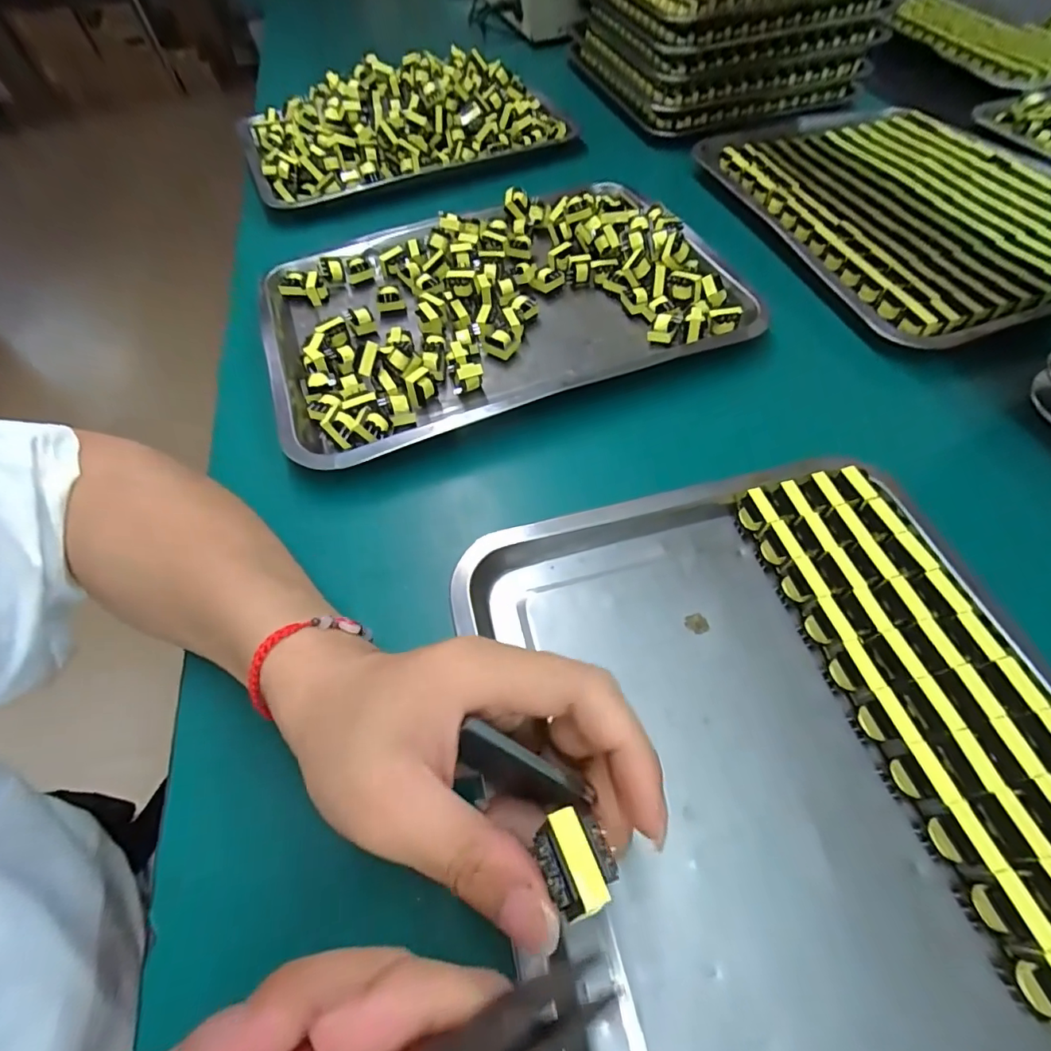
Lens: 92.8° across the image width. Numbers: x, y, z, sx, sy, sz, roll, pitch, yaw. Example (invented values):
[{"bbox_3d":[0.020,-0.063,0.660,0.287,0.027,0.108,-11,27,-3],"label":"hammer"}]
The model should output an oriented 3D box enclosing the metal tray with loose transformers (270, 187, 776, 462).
[{"bbox_3d":[-0.029,-0.193,0.431,0.376,0.043,0.278,-21,59,-9],"label":"metal tray with loose transformers"}]

